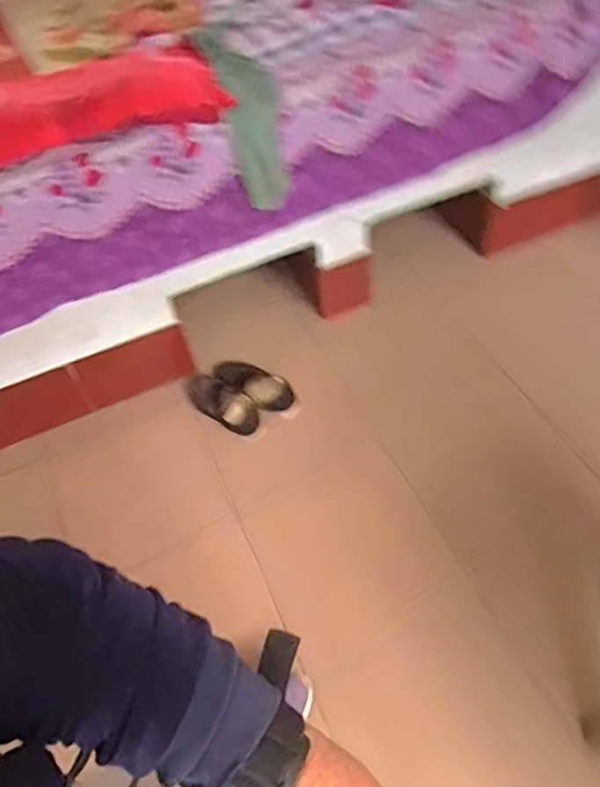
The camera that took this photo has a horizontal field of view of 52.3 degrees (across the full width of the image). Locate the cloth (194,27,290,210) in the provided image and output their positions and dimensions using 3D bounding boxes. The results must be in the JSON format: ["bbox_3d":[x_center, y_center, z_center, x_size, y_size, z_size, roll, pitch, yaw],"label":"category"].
[{"bbox_3d":[-0.138,-0.664,1.434,0.114,0.295,0.411,-15,52,-7],"label":"cloth"}]

